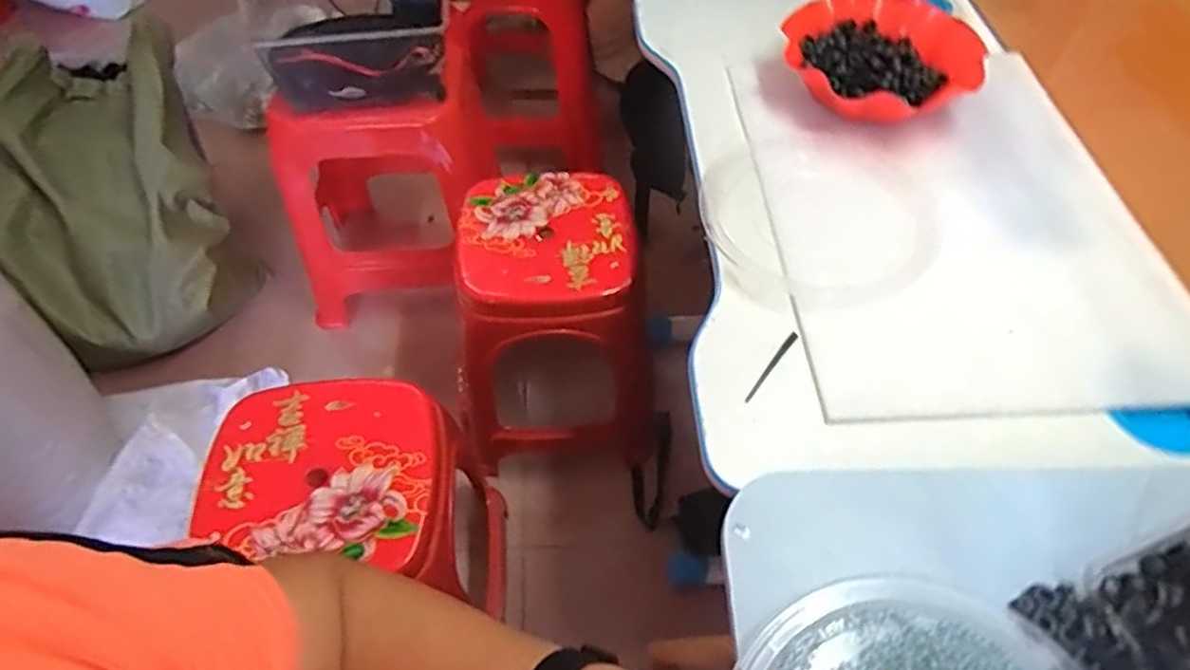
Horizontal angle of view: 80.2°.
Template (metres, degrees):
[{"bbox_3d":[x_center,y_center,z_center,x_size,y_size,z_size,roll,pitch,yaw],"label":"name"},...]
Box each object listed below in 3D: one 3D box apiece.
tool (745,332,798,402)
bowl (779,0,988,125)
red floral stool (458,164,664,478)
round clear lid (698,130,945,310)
[{"bbox_3d":[0.158,0.027,0.634,0.007,0.004,0.088,33,61,22],"label":"tool"},{"bbox_3d":[0.333,-0.321,0.832,0.222,0.056,0.204,0,54,1],"label":"bowl"},{"bbox_3d":[-0.055,-0.002,1.190,0.302,0.425,0.307,-3,54,-1],"label":"red floral stool"},{"bbox_3d":[0.232,-0.127,0.739,0.232,0.014,0.236,0,54,1],"label":"round clear lid"}]

